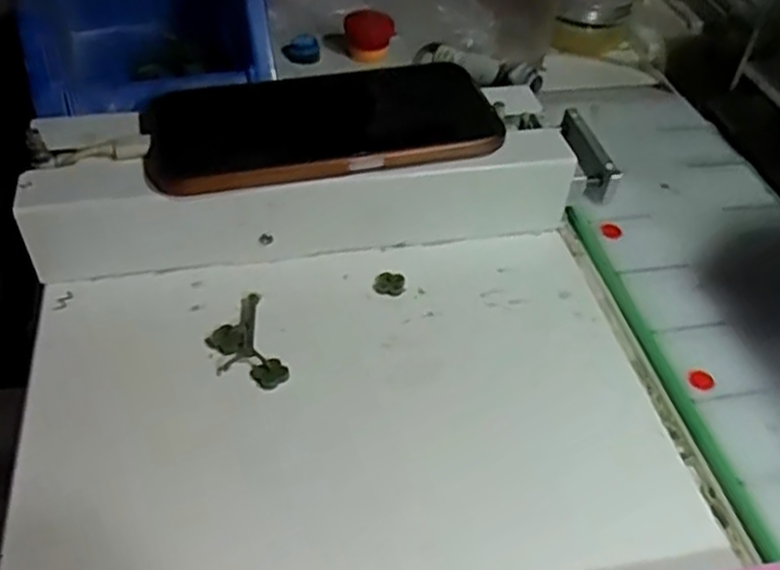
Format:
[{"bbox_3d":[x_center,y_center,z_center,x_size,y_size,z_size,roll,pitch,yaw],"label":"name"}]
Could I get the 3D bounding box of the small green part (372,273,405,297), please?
[{"bbox_3d":[0.000,-0.001,0.350,0.015,0.004,0.011,7,46,4],"label":"small green part"}]

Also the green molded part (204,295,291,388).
[{"bbox_3d":[-0.063,0.025,0.320,0.027,0.007,0.049,-15,48,-17],"label":"green molded part"}]

